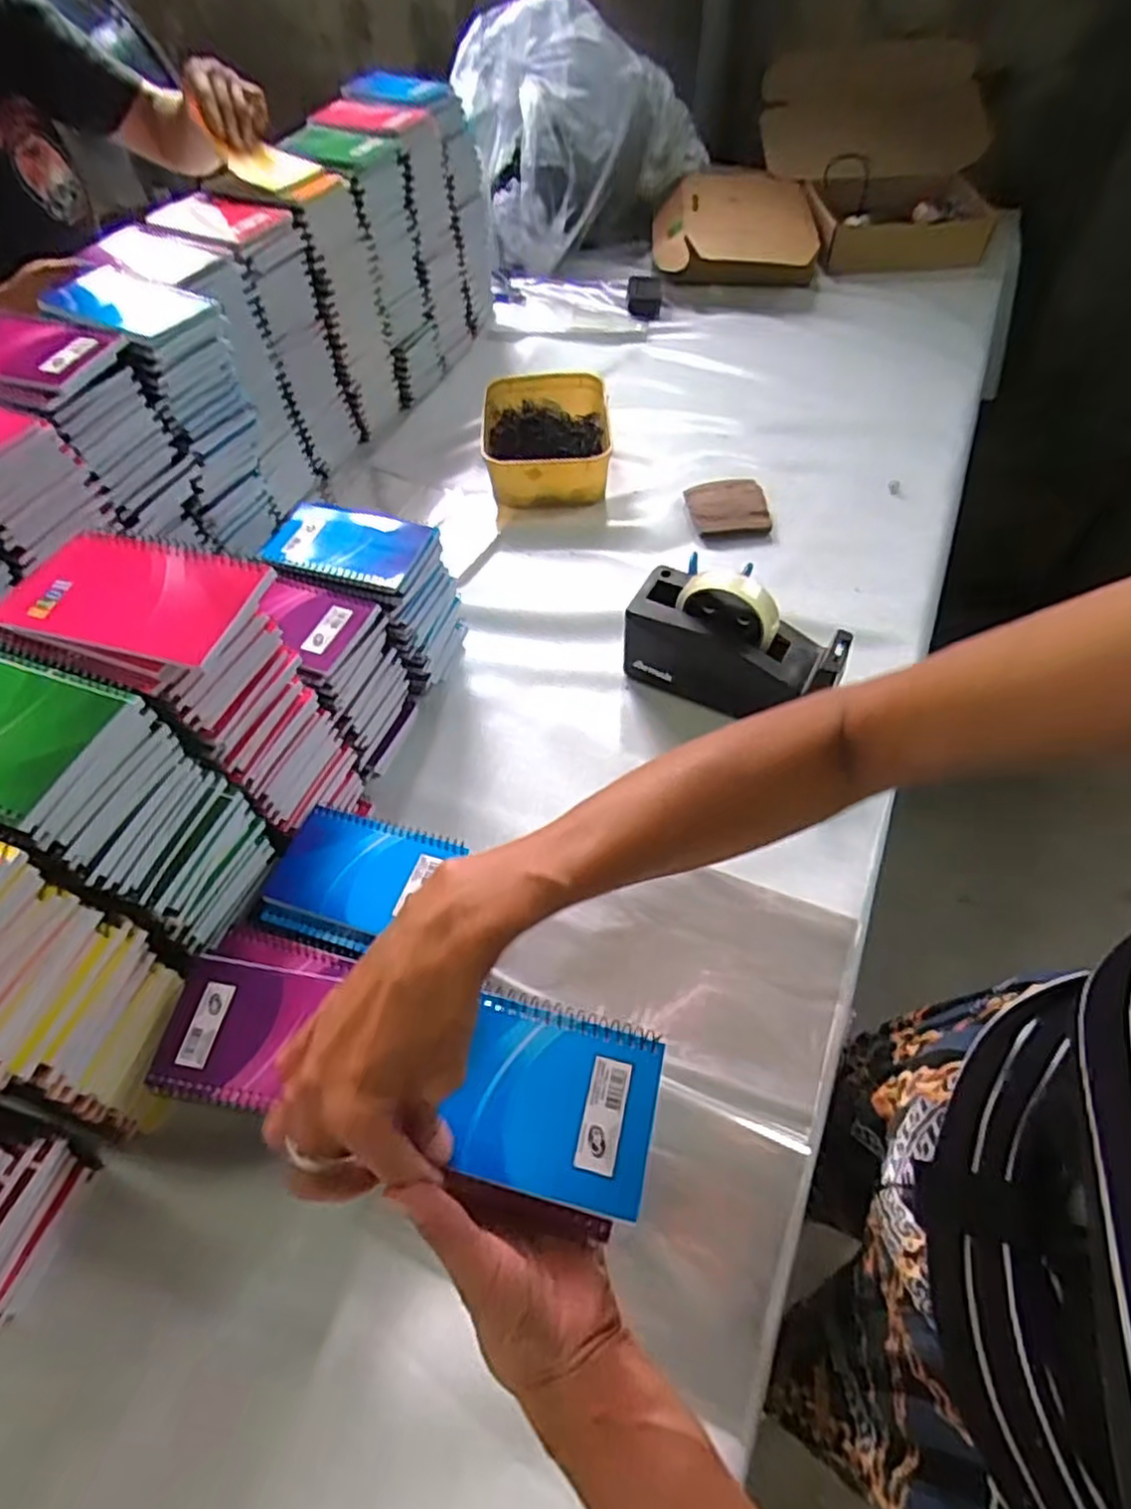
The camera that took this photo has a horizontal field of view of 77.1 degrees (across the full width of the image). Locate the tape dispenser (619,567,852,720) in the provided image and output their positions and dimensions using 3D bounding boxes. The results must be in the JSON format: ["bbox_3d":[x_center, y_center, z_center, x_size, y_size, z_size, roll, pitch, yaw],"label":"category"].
[{"bbox_3d":[0.155,-0.101,0.660,0.193,0.116,0.074,26,59,21],"label":"tape dispenser"}]

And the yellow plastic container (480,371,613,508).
[{"bbox_3d":[-0.026,-0.409,0.923,0.160,0.069,0.202,-3,53,2],"label":"yellow plastic container"}]

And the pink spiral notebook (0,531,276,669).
[{"bbox_3d":[-0.257,-0.095,0.422,0.140,0.015,0.083,16,59,12],"label":"pink spiral notebook"}]

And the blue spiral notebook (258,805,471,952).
[{"bbox_3d":[-0.155,0.091,0.520,0.128,0.017,0.095,15,58,11],"label":"blue spiral notebook"}]

